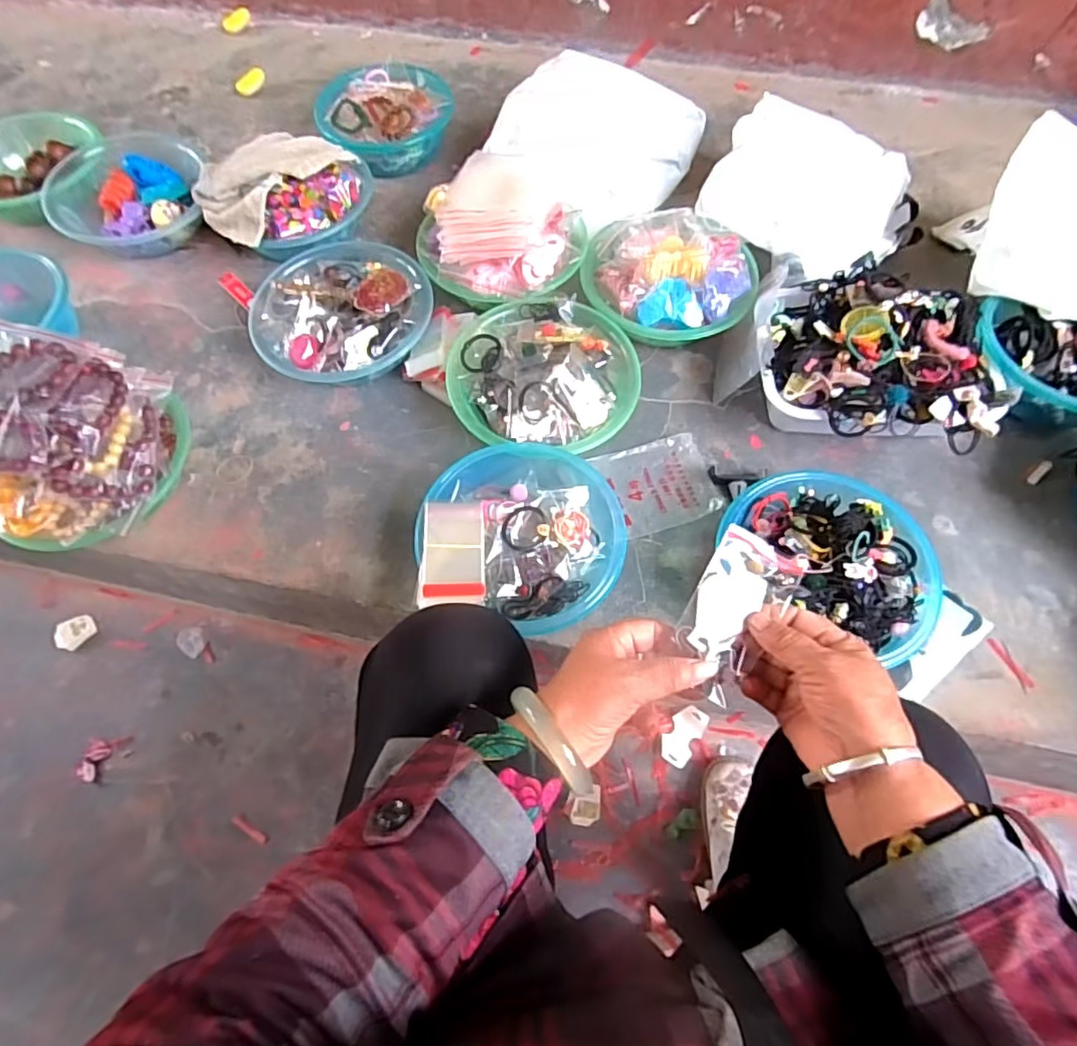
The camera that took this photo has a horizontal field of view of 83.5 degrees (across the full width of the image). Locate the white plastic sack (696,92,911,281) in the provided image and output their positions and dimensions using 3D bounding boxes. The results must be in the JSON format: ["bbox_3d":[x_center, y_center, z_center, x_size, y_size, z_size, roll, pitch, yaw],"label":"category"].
[{"bbox_3d":[0.401,-0.490,0.904,0.282,0.107,0.289,41,71,19],"label":"white plastic sack"}]

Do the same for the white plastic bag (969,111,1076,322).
[{"bbox_3d":[0.701,-0.367,0.797,0.239,0.189,0.195,31,68,15],"label":"white plastic bag"}]

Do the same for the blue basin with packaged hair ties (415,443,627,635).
[{"bbox_3d":[-0.016,0.016,0.684,0.216,0.079,0.219,0,63,1],"label":"blue basin with packaged hair ties"}]

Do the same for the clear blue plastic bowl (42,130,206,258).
[{"bbox_3d":[-0.622,-0.493,0.933,0.213,0.084,0.190,-10,64,-4],"label":"clear blue plastic bowl"}]

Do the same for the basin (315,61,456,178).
[{"bbox_3d":[-0.256,-0.684,1.028,0.223,0.086,0.216,-10,64,-4],"label":"basin"}]

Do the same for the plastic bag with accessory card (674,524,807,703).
[{"bbox_3d":[0.127,0.060,0.401,0.058,0.005,0.105,31,90,0],"label":"plastic bag with accessory card"}]

